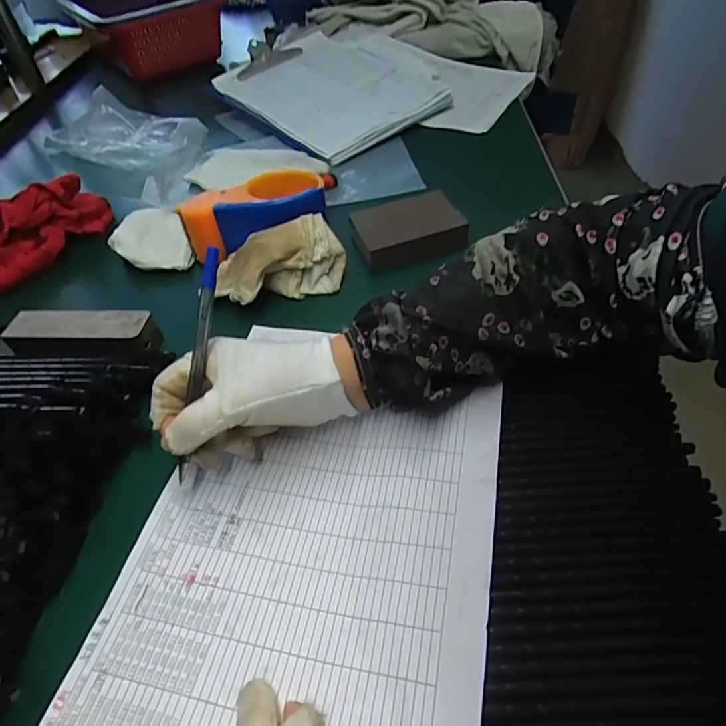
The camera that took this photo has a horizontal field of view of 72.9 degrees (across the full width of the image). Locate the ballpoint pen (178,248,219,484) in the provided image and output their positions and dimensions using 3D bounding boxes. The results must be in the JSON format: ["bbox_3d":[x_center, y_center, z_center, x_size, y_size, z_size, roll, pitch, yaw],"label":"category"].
[{"bbox_3d":[-0.097,0.003,0.288,0.010,0.139,0.006,15,11,19],"label":"ballpoint pen"}]

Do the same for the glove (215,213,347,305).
[{"bbox_3d":[-0.078,-0.089,0.430,0.124,0.047,0.063,-17,51,-8],"label":"glove"}]

